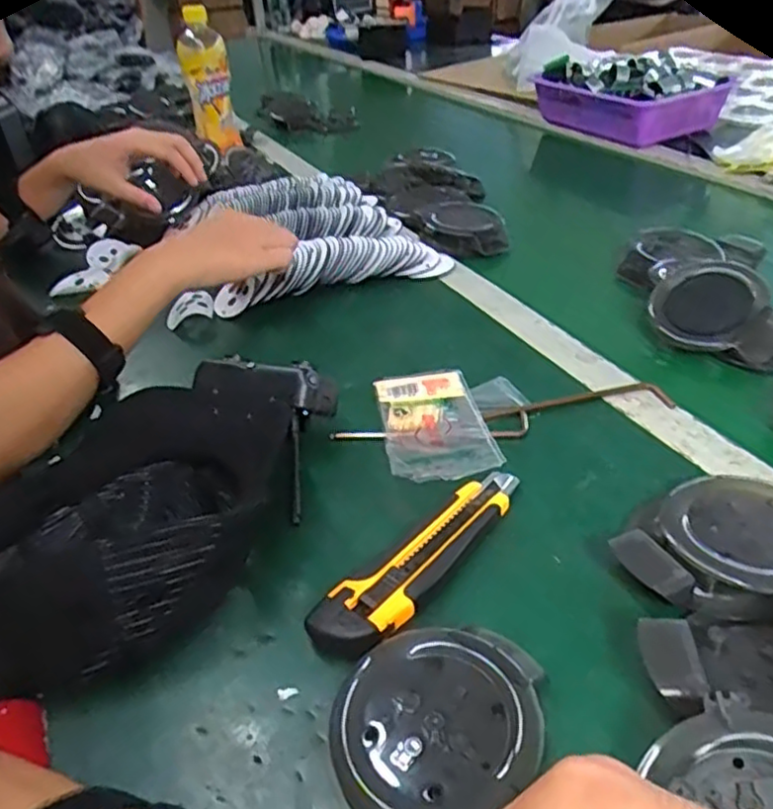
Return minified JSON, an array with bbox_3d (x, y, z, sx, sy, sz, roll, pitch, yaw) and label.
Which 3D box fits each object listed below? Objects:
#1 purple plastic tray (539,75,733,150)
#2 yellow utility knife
[{"bbox_3d":[0.363,-0.456,1.036,0.150,0.063,0.252,-23,40,-24],"label":"purple plastic tray"},{"bbox_3d":[0.023,0.081,0.381,0.041,0.016,0.159,24,44,34],"label":"yellow utility knife"}]

